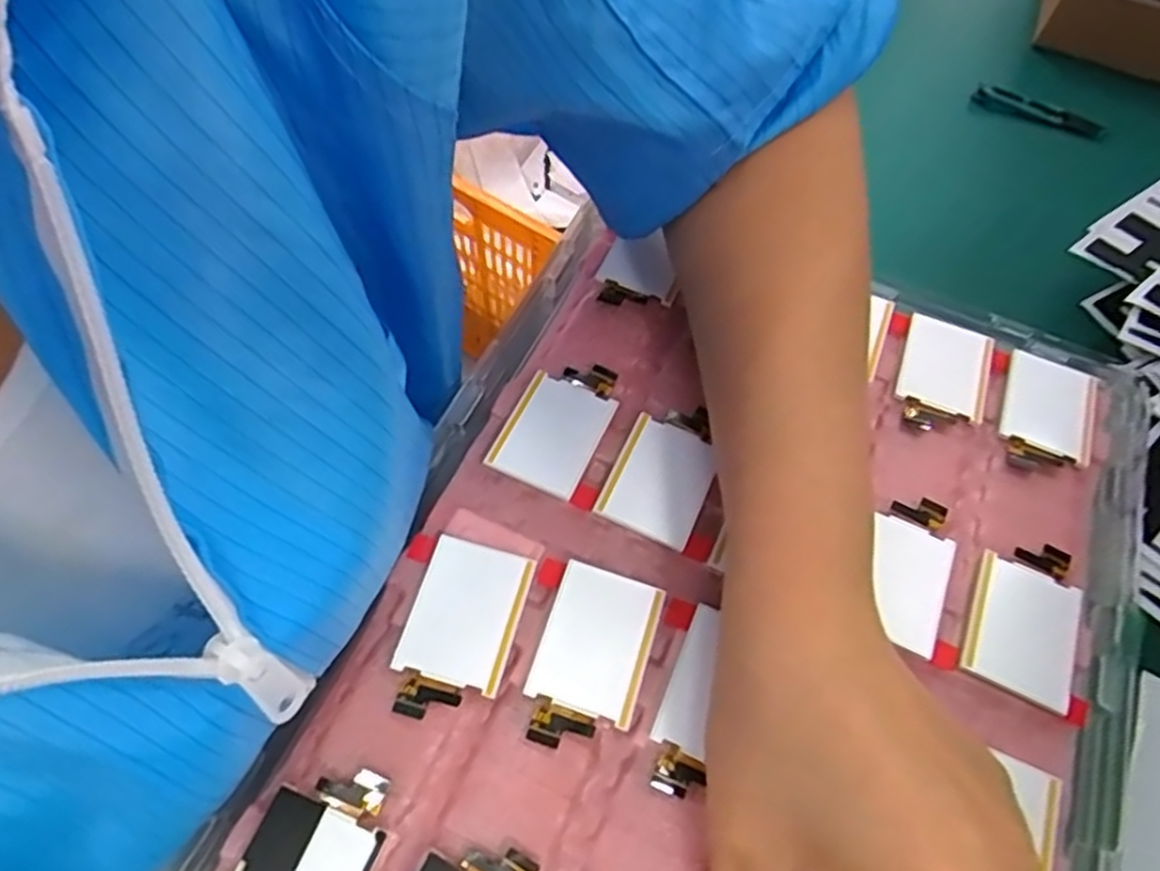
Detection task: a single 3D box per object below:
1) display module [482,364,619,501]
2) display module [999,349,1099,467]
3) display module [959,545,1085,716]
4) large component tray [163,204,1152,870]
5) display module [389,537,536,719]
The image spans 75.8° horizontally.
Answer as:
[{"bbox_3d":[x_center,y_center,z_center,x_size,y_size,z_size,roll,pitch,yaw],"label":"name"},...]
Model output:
[{"bbox_3d":[-0.008,-0.005,0.284,0.035,0.006,0.057,24,62,9],"label":"display module"},{"bbox_3d":[0.195,-0.009,0.309,0.036,0.007,0.056,20,62,7],"label":"display module"},{"bbox_3d":[0.158,0.064,0.262,0.037,0.008,0.058,26,62,10],"label":"display module"},{"bbox_3d":[0.055,0.071,0.256,0.263,0.038,0.332,22,62,8],"label":"large component tray"},{"bbox_3d":[-0.039,0.064,0.245,0.034,0.004,0.057,15,60,4],"label":"display module"}]

